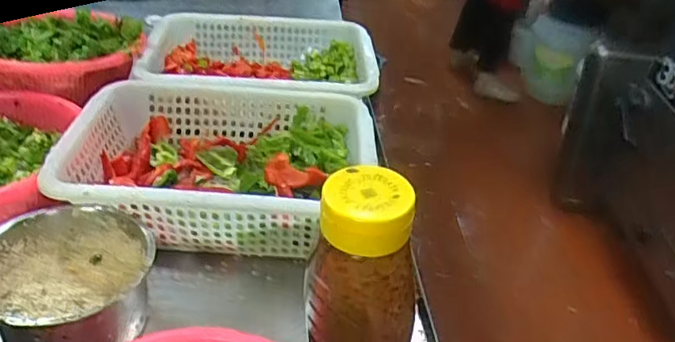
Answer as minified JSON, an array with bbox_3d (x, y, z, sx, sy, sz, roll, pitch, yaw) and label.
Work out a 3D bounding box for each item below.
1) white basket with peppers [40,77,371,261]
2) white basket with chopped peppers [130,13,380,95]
[{"bbox_3d":[-0.121,-0.009,0.605,0.273,0.092,0.248,6,36,0],"label":"white basket with peppers"},{"bbox_3d":[-0.098,-0.141,0.770,0.302,0.086,0.233,8,36,2],"label":"white basket with chopped peppers"}]

